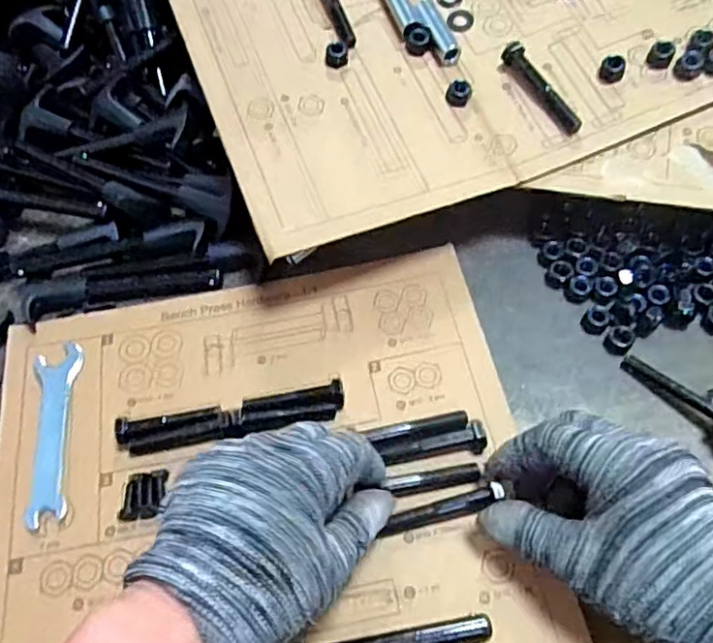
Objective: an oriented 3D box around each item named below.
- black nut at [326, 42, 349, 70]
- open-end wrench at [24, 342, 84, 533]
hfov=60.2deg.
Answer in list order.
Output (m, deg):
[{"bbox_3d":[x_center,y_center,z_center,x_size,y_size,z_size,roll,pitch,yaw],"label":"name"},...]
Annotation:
[{"bbox_3d":[-0.013,-0.185,0.427,0.015,0.012,0.014,-6,59,0],"label":"black nut"},{"bbox_3d":[-0.176,0.063,0.360,0.026,0.004,0.108,-12,60,-4],"label":"open-end wrench"}]

